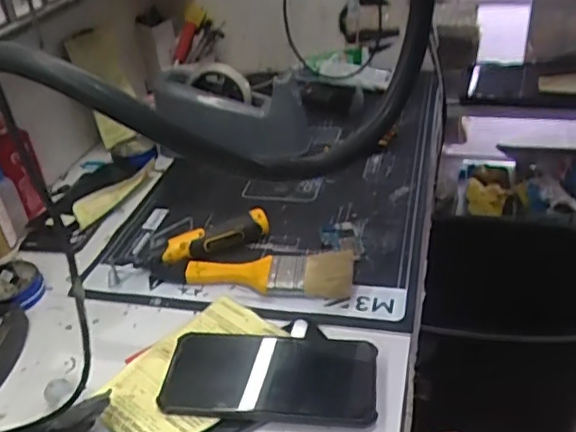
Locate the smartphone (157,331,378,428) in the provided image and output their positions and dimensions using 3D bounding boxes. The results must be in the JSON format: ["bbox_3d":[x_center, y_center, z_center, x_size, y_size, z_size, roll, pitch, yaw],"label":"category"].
[{"bbox_3d":[-0.013,0.125,0.475,0.164,0.012,0.086,5,31,7],"label":"smartphone"}]

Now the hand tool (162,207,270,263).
[{"bbox_3d":[-0.073,0.023,0.632,0.117,0.025,0.026,-22,38,-23],"label":"hand tool"}]

